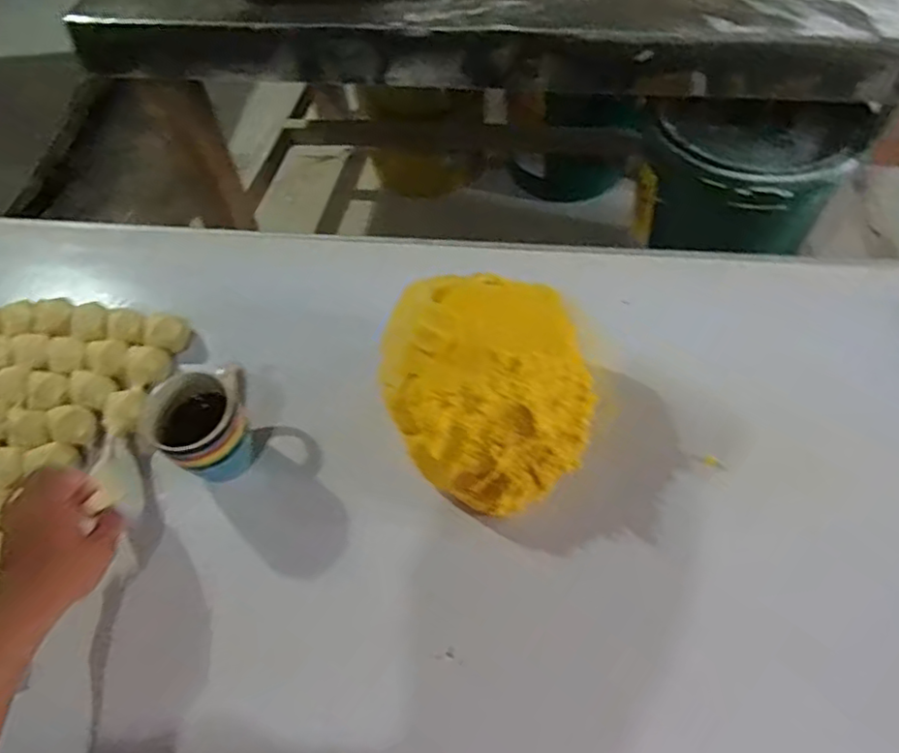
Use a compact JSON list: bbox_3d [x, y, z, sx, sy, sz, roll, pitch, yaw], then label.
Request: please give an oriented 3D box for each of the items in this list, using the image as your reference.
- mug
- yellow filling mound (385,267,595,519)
[{"bbox_3d":[-0.238,0.051,0.647,0.082,0.101,0.108,39,67,25],"label":"mug"},{"bbox_3d":[0.039,0.015,0.627,0.185,0.147,0.199,-2,57,3],"label":"yellow filling mound"}]

